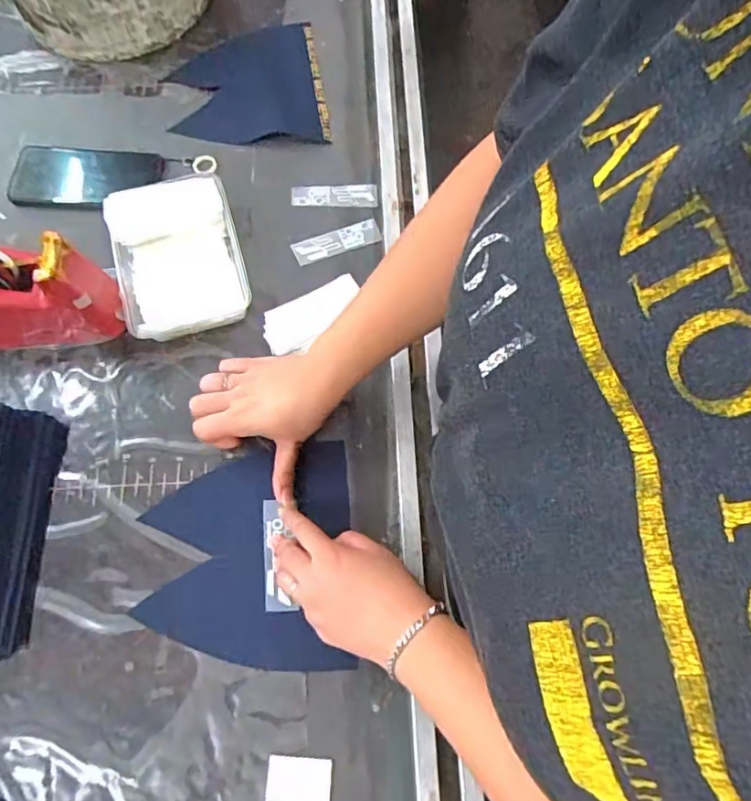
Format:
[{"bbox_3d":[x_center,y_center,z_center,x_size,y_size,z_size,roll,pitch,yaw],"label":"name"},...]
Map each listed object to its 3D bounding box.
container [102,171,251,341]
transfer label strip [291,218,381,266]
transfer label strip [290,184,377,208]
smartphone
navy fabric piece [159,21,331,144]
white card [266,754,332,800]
[{"bbox_3d":[-0.201,-0.146,0.564,0.124,0.040,0.168,-17,73,-6],"label":"container"},{"bbox_3d":[-0.042,-0.170,0.590,0.094,0.004,0.028,-20,82,-8],"label":"transfer label strip"},{"bbox_3d":[-0.046,-0.229,0.616,0.095,0.004,0.031,0,72,0],"label":"transfer label strip"},{"bbox_3d":[-0.322,-0.250,0.610,0.153,0.009,0.076,0,72,0],"label":"smartphone"},{"bbox_3d":[-0.155,-0.372,0.658,0.178,0.012,0.173,-8,73,-3],"label":"navy fabric piece"},{"bbox_3d":[-0.060,0.298,0.432,0.050,0.004,0.032,4,72,1],"label":"white card"}]

